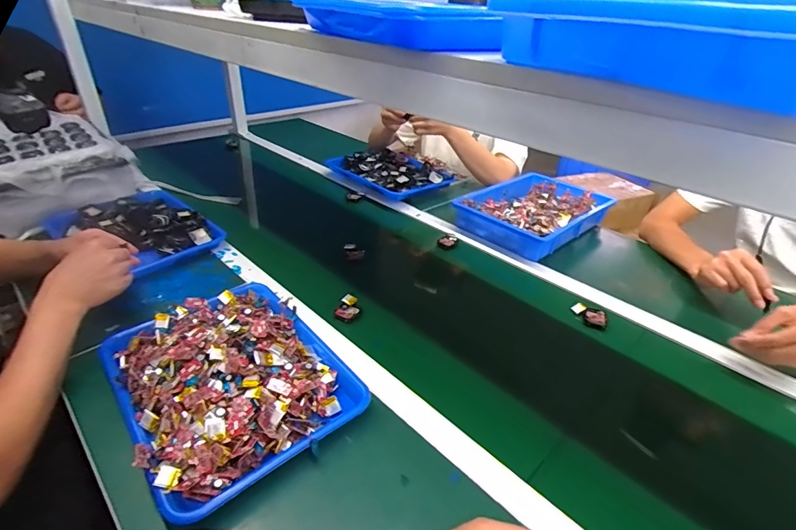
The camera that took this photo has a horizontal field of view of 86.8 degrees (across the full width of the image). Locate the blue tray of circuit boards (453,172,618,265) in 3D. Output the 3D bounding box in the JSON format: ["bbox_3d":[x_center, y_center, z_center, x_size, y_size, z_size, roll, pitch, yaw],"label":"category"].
[{"bbox_3d":[0.334,-0.137,1.036,0.370,0.054,0.249,-24,41,-35],"label":"blue tray of circuit boards"}]

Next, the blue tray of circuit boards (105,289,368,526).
[{"bbox_3d":[-0.228,0.132,0.566,0.257,0.072,0.331,-28,44,-32],"label":"blue tray of circuit boards"}]

